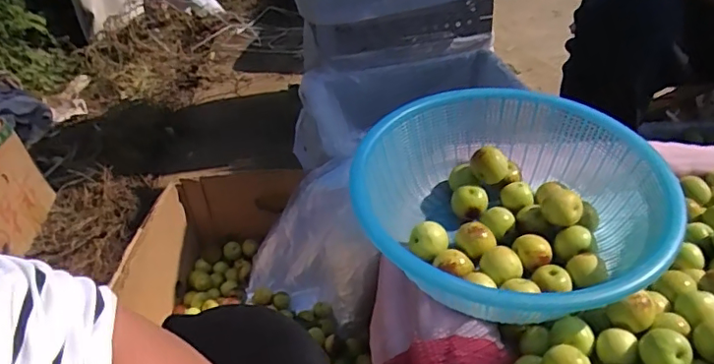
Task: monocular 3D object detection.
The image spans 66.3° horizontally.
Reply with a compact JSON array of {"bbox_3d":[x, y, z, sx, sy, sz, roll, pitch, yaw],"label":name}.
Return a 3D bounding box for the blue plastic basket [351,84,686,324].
[{"bbox_3d":[0.151,0.020,0.513,0.225,0.098,0.261,-30,45,-27],"label":"blue plastic basket"}]

